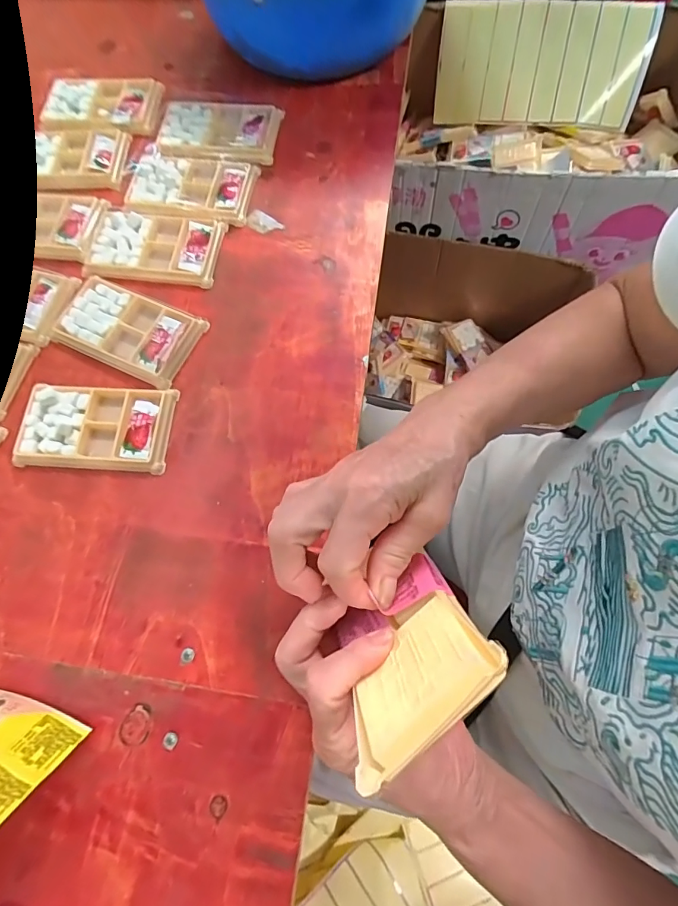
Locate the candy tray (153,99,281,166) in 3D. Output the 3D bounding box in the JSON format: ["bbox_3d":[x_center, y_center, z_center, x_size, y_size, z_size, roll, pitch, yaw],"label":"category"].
[{"bbox_3d":[-0.135,-0.364,0.504,0.134,0.011,0.086,8,73,6],"label":"candy tray"}]

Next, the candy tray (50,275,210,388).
[{"bbox_3d":[-0.206,-0.121,0.431,0.140,0.013,0.076,22,75,10],"label":"candy tray"}]

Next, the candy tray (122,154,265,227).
[{"bbox_3d":[-0.160,-0.286,0.481,0.132,0.012,0.079,6,73,5],"label":"candy tray"}]

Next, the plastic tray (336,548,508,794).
[{"bbox_3d":[0.031,0.094,0.213,0.013,0.091,0.073,41,95,-14],"label":"plastic tray"}]

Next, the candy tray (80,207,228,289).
[{"bbox_3d":[-0.190,-0.212,0.459,0.137,0.010,0.077,8,73,6],"label":"candy tray"}]

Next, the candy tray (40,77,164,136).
[{"bbox_3d":[-0.281,-0.409,0.530,0.142,0.017,0.080,10,73,7],"label":"candy tray"}]

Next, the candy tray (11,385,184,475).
[{"bbox_3d":[-0.217,-0.026,0.401,0.131,0.014,0.079,3,73,5],"label":"candy tray"}]

